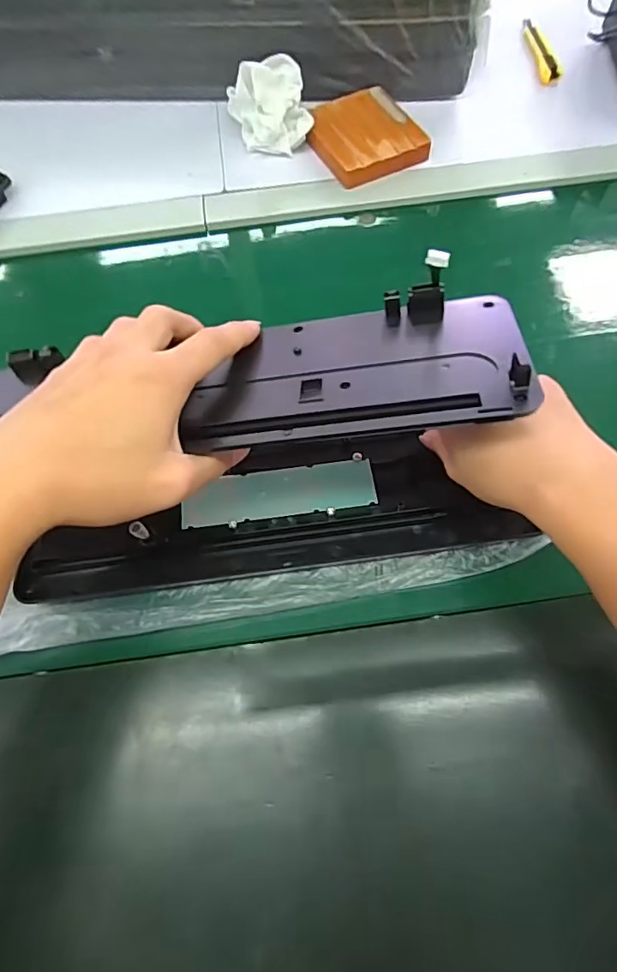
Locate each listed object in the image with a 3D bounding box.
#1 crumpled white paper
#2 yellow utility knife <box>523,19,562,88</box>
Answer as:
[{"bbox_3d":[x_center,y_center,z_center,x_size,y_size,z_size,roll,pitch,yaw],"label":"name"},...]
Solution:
[{"bbox_3d":[-0.040,-0.390,0.524,0.077,0.077,0.098,-8,62,-2],"label":"crumpled white paper"},{"bbox_3d":[0.274,-0.508,0.610,0.026,0.021,0.127,0,62,2],"label":"yellow utility knife"}]

